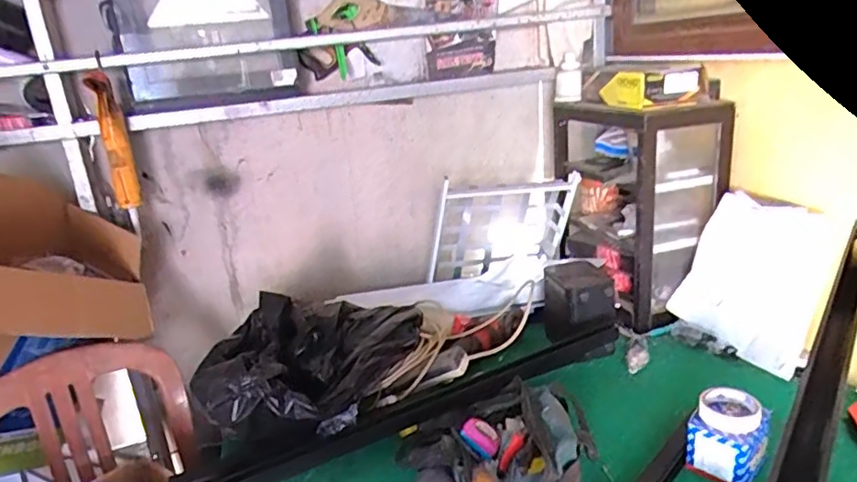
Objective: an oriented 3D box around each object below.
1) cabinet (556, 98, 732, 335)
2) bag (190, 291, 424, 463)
[{"bbox_3d":[0.541,-0.108,1.534,0.256,0.482,0.421,-10,19,-15],"label":"cabinet"},{"bbox_3d":[-0.253,0.223,1.219,0.341,0.183,0.416,5,21,28],"label":"bag"}]

